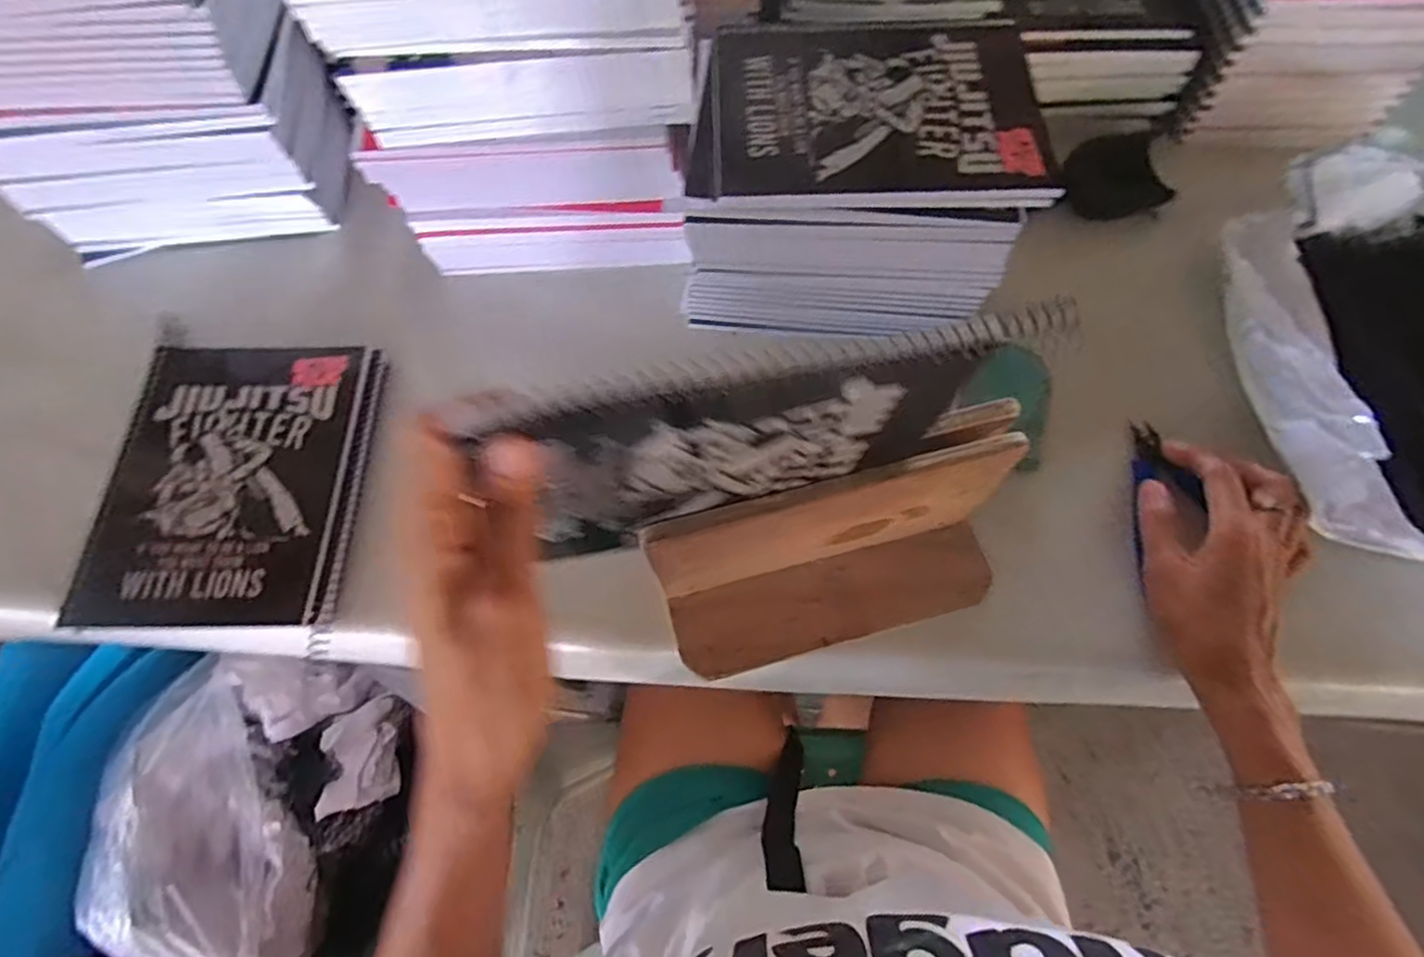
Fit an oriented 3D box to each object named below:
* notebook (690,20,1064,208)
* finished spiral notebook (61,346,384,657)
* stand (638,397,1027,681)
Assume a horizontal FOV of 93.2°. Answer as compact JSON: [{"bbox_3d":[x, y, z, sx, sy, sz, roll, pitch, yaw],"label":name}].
[{"bbox_3d":[0.096,-0.231,0.416,0.212,0.014,0.140,1,68,1],"label":"notebook"},{"bbox_3d":[-0.315,-0.001,0.446,0.157,0.012,0.201,-2,68,0],"label":"finished spiral notebook"},{"bbox_3d":[0.070,0.041,0.365,0.192,0.109,0.079,-17,68,-6],"label":"stand"}]

